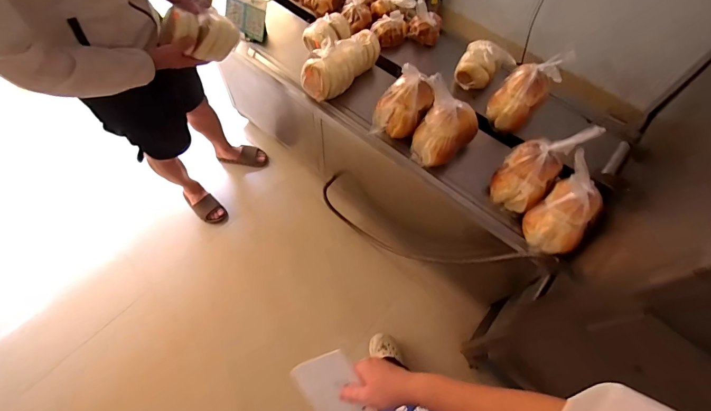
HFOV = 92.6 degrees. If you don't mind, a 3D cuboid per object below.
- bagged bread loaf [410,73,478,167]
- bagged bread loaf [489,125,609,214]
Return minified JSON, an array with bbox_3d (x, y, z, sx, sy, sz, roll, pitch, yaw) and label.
[{"bbox_3d":[0.268,-0.233,1.027,0.180,0.207,0.148,26,64,11],"label":"bagged bread loaf"},{"bbox_3d":[0.500,-0.109,0.955,0.147,0.241,0.153,36,66,16],"label":"bagged bread loaf"}]

